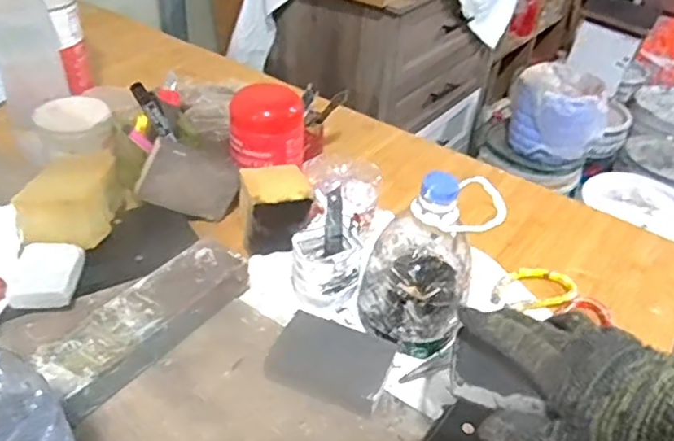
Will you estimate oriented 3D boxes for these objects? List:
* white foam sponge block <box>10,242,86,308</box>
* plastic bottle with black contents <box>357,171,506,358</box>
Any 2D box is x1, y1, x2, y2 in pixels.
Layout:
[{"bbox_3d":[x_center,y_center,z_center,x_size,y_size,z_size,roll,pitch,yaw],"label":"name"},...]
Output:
[{"bbox_3d":[-0.267,0.050,0.569,0.056,0.022,0.067,-1,37,-10],"label":"white foam sponge block"},{"bbox_3d":[0.086,0.030,0.562,0.096,0.157,0.102,17,38,15],"label":"plastic bottle with black contents"}]

